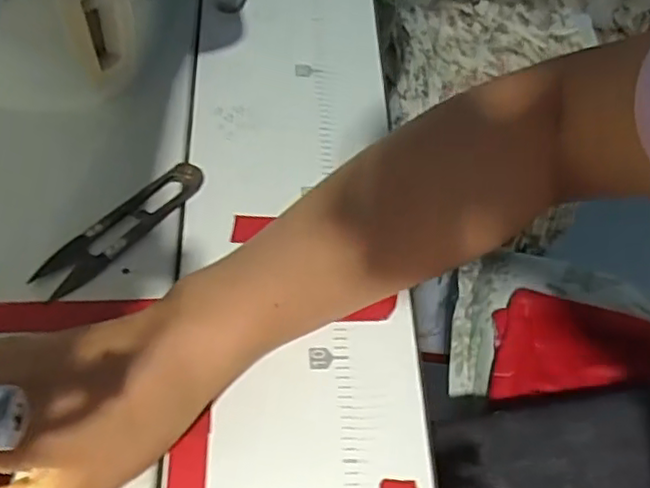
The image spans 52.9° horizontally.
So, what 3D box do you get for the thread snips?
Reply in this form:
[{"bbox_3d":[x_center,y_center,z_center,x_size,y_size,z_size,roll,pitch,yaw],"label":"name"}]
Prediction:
[{"bbox_3d":[-0.106,-0.010,0.347,0.024,0.007,0.102,38,64,18],"label":"thread snips"}]

